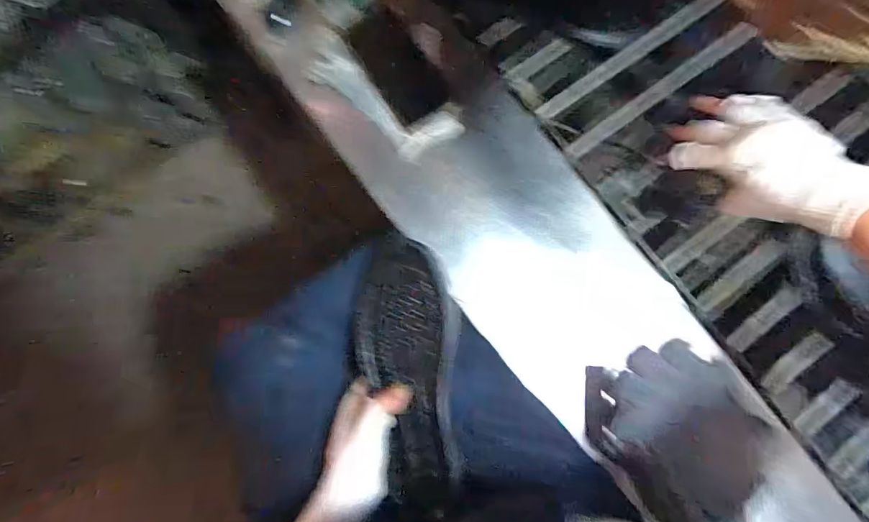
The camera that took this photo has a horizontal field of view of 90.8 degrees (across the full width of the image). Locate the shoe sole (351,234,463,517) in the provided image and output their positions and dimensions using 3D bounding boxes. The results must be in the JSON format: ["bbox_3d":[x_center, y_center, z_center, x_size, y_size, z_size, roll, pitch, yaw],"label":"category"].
[{"bbox_3d":[-0.027,0.112,0.453,0.112,0.023,0.271,-8,81,1],"label":"shoe sole"}]

